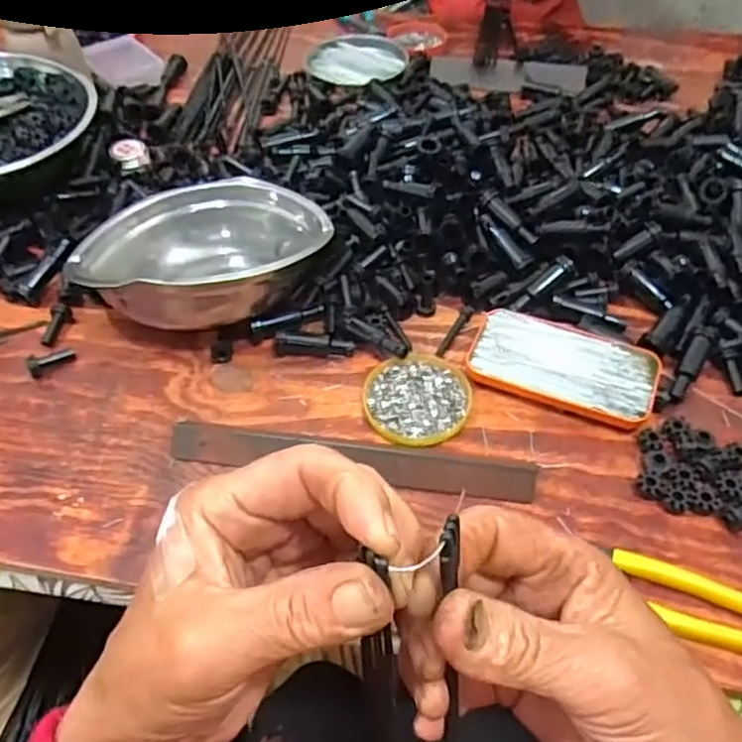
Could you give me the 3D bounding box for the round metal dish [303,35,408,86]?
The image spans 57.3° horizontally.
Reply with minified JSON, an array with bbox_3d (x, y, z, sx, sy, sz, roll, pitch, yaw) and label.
[{"bbox_3d":[-0.020,-0.414,0.907,0.131,0.013,0.131,0,50,0],"label":"round metal dish"}]

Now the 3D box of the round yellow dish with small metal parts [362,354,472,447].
[{"bbox_3d":[0.036,0.021,0.539,0.081,0.011,0.082,0,50,0],"label":"round yellow dish with small metal parts"}]

